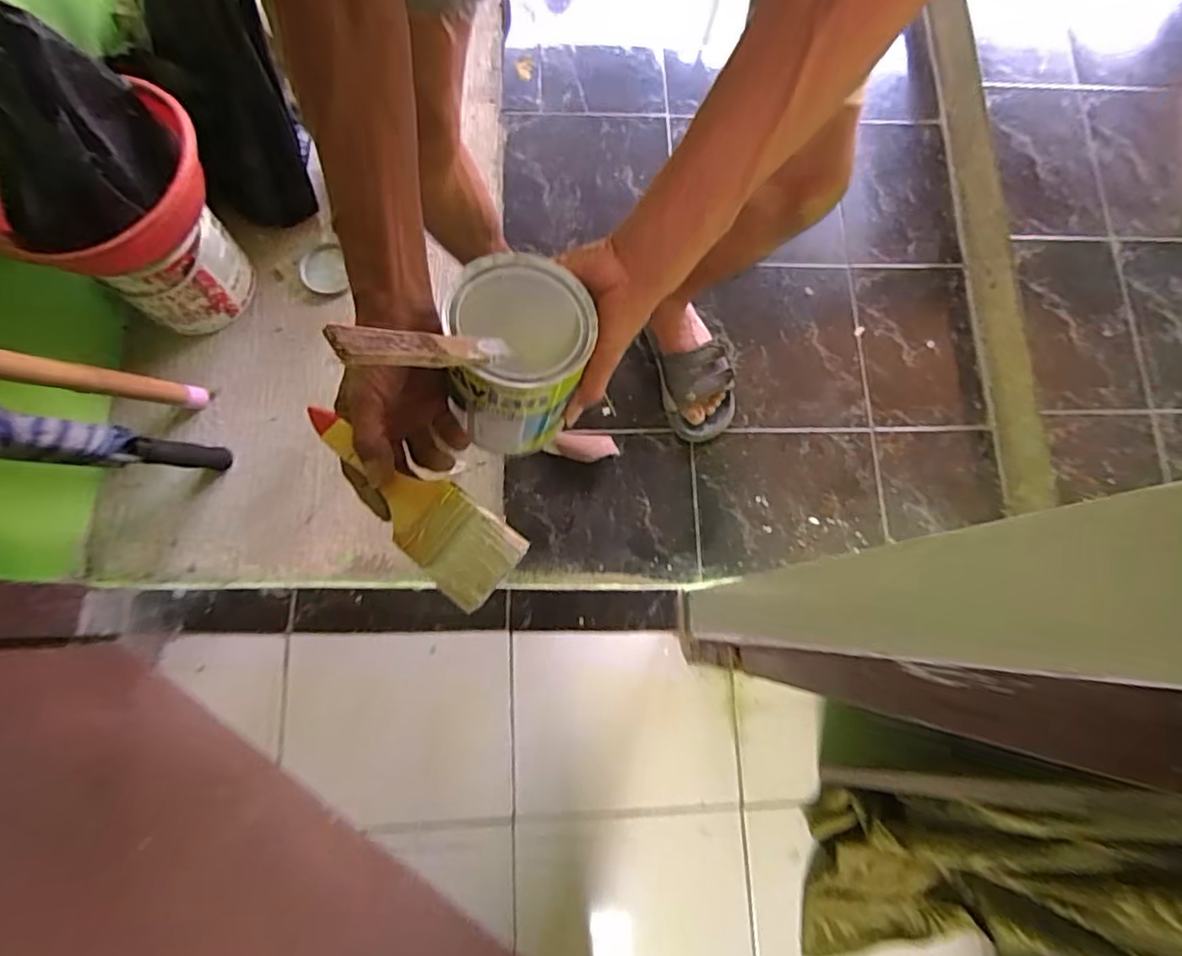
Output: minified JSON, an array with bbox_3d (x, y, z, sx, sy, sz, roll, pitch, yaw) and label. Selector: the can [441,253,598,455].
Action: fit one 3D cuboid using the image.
[{"bbox_3d":[-0.048,-0.091,0.466,0.092,0.098,0.118,7,76,1],"label":"can"}]

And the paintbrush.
[{"bbox_3d":[-0.128,0.014,0.428,0.174,0.018,0.058,39,78,7],"label":"paintbrush"}]

